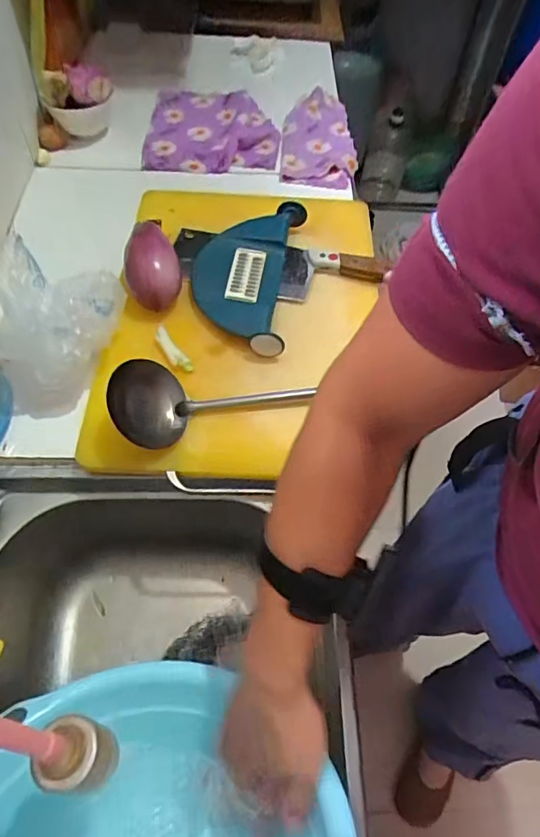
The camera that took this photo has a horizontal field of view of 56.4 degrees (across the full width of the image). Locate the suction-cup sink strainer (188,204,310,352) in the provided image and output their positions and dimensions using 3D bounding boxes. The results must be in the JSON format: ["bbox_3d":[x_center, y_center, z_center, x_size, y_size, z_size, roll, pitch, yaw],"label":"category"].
[{"bbox_3d":[-0.036,-0.185,0.631,0.128,0.034,0.243,8,59,2],"label":"suction-cup sink strainer"}]

